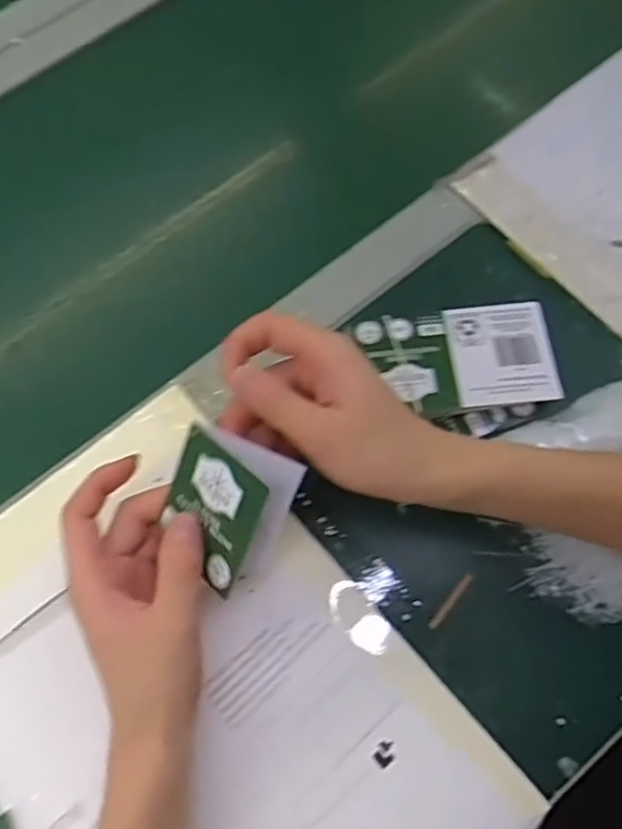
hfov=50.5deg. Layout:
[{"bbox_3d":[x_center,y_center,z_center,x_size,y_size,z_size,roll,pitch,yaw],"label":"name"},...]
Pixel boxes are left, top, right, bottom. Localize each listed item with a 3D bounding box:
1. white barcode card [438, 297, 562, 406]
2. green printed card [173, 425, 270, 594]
[{"bbox_3d":[0.125,-0.041,0.432,0.065,0.009,0.069,-5,71,0],"label":"white barcode card"},{"bbox_3d":[-0.051,0.047,0.336,0.060,0.006,0.066,33,112,31],"label":"green printed card"}]

